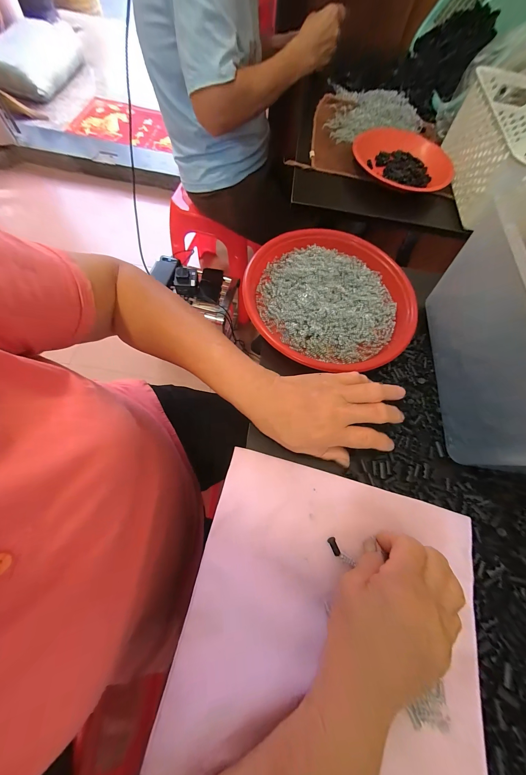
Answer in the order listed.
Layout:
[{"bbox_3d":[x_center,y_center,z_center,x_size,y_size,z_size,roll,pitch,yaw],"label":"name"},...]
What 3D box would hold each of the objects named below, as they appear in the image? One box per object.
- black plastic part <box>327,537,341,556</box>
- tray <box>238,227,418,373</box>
[{"bbox_3d":[0.072,0.161,0.260,0.007,0.004,0.017,-21,69,-10],"label":"black plastic part"},{"bbox_3d":[0.096,-0.127,0.370,0.228,0.033,0.238,2,68,-5],"label":"tray"}]

